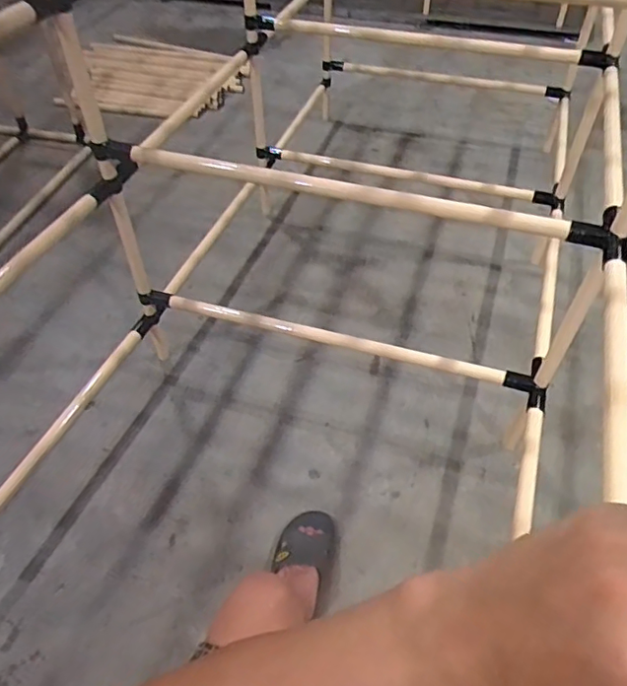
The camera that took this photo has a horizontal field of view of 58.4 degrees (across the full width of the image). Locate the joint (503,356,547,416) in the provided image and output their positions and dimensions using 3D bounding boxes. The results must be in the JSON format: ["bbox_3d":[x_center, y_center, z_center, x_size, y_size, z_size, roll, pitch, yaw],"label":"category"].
[{"bbox_3d":[0.398,0.079,1.060,0.071,0.045,0.116,2,49,3],"label":"joint"}]

